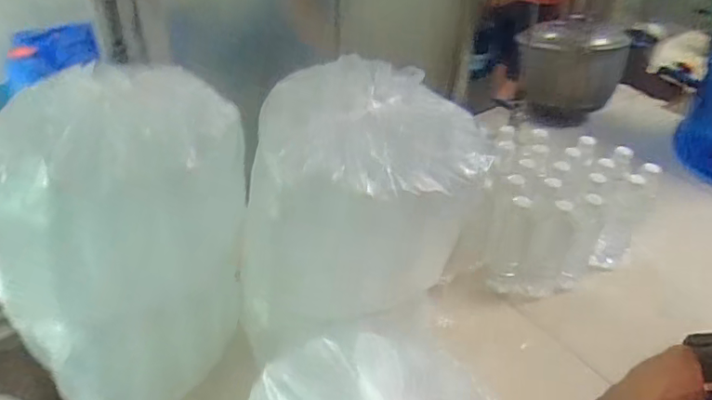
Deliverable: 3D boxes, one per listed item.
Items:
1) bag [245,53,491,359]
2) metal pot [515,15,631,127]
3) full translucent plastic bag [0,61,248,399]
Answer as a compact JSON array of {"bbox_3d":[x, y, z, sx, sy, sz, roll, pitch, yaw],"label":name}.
[{"bbox_3d":[0.018,0.000,0.619,0.231,0.235,0.223,8,36,8],"label":"bag"},{"bbox_3d":[0.527,-0.344,1.361,0.248,0.227,0.299,16,38,19],"label":"metal pot"},{"bbox_3d":[-0.246,0.046,0.630,0.239,0.348,0.179,-4,36,-9],"label":"full translucent plastic bag"}]

